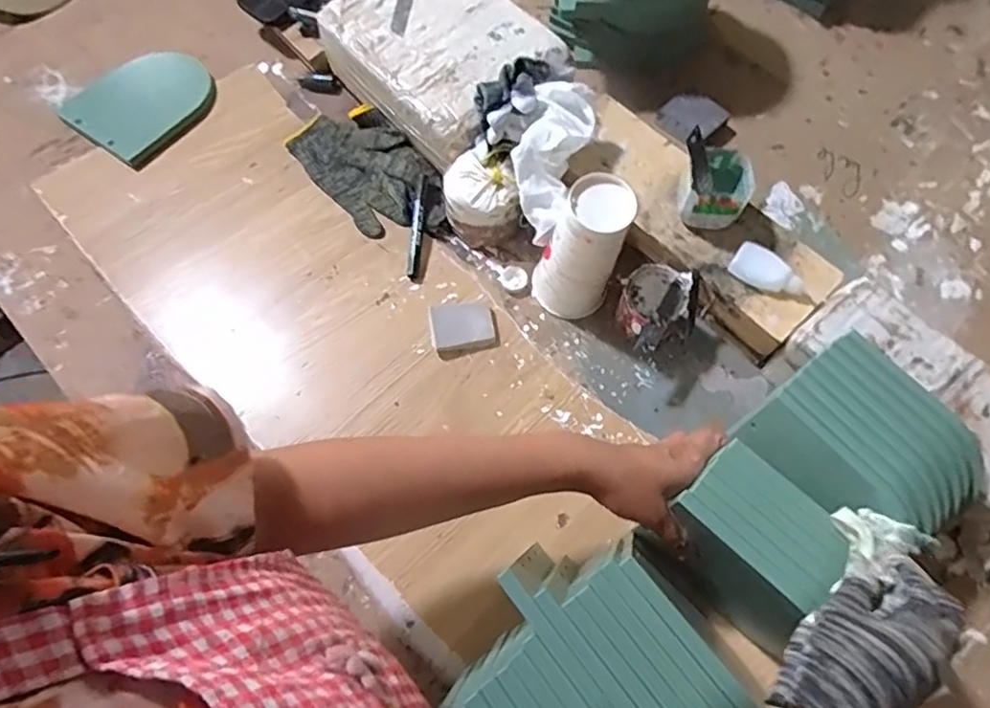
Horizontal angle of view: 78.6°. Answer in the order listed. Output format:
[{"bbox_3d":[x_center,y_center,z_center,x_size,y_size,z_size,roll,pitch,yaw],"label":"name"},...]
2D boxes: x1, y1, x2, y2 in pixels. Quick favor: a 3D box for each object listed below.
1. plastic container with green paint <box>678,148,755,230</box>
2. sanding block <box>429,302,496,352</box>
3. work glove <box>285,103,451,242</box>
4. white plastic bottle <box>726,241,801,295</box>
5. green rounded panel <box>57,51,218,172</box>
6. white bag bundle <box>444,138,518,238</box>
[{"bbox_3d":[0.226,-0.170,0.621,0.067,0.053,0.078,19,71,8],"label":"plastic container with green paint"},{"bbox_3d":[-0.036,-0.031,0.661,0.069,0.010,0.056,-9,68,-2],"label":"sanding block"},{"bbox_3d":[-0.151,-0.225,0.731,0.111,0.029,0.236,-42,73,-14],"label":"work glove"},{"bbox_3d":[0.274,-0.084,0.609,0.070,0.018,0.035,35,74,13],"label":"white plastic bottle"},{"bbox_3d":[-0.447,-0.328,0.774,0.145,0.019,0.168,32,72,13],"label":"green rounded panel"},{"bbox_3d":[-0.019,-0.176,0.679,0.074,0.103,0.080,-10,68,-3],"label":"white bag bundle"}]

